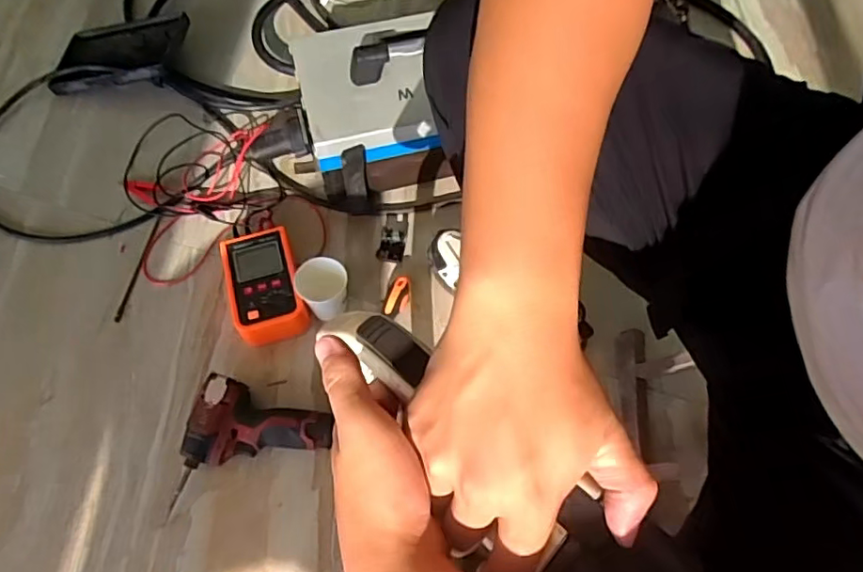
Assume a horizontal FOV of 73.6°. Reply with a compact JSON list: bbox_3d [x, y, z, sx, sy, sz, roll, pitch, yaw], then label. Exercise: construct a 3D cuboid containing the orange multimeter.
[{"bbox_3d":[-0.249,0.002,0.875,0.100,0.075,0.170,-17,63,-8],"label":"orange multimeter"}]

